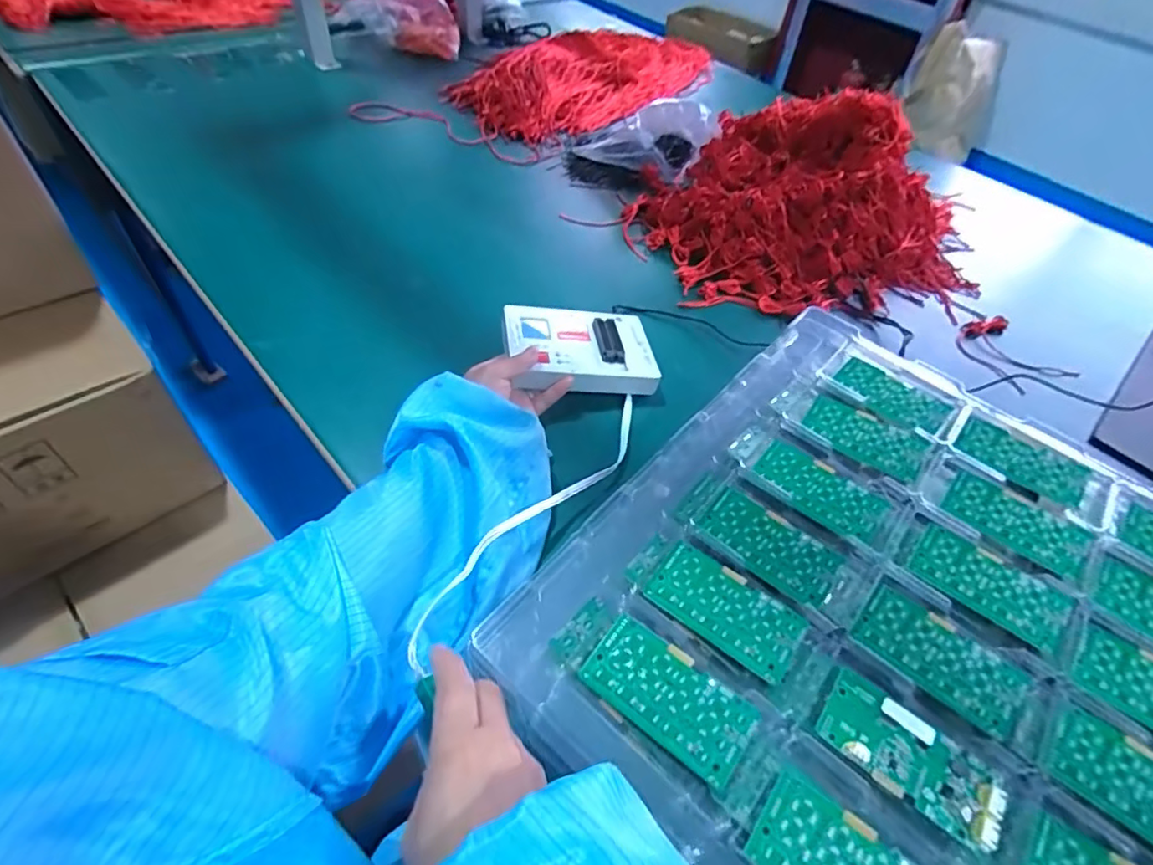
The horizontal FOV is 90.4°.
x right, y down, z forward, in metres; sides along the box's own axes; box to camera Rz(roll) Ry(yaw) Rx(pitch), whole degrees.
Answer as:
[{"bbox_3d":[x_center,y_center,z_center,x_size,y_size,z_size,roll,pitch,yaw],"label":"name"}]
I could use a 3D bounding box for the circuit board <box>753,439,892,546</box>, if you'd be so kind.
[{"bbox_3d":[0.181,0.042,0.426,0.093,0.007,0.045,36,56,23],"label":"circuit board"}]

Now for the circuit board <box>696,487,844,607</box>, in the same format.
[{"bbox_3d":[0.131,0.076,0.391,0.091,0.005,0.043,36,56,23],"label":"circuit board"}]

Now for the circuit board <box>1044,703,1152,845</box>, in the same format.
[{"bbox_3d":[0.313,0.199,0.311,0.096,0.006,0.048,36,56,22],"label":"circuit board"}]

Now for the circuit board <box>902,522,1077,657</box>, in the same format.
[{"bbox_3d":[0.279,0.104,0.388,0.094,0.004,0.051,33,55,21],"label":"circuit board"}]

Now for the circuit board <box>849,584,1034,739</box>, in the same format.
[{"bbox_3d":[0.223,0.138,0.352,0.093,0.004,0.049,34,55,21],"label":"circuit board"}]

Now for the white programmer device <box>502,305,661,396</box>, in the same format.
[{"bbox_3d":[0.005,-0.090,0.589,0.153,0.034,0.107,-3,51,-7],"label":"white programmer device"}]

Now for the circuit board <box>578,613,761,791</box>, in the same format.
[{"bbox_3d":[0.051,0.150,0.326,0.093,0.012,0.046,34,55,21],"label":"circuit board"}]

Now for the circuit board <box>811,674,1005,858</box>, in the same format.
[{"bbox_3d":[0.183,0.178,0.315,0.093,0.006,0.045,36,56,23],"label":"circuit board"}]

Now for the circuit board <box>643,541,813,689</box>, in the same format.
[{"bbox_3d":[0.093,0.111,0.362,0.093,0.004,0.046,32,61,23],"label":"circuit board"}]

